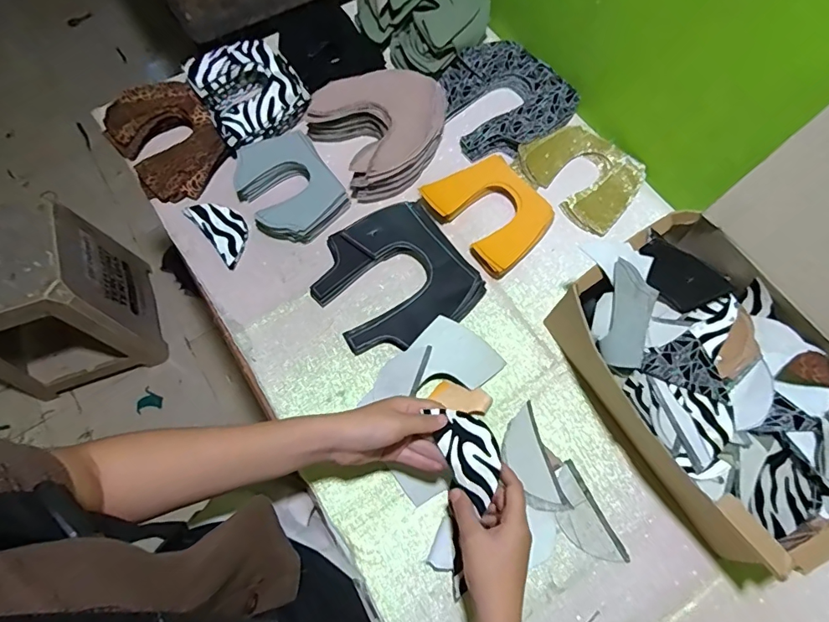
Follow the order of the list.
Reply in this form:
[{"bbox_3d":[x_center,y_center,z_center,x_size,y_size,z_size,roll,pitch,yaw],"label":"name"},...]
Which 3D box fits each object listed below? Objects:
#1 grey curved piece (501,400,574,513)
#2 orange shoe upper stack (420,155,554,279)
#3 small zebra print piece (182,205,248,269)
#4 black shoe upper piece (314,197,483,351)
[{"bbox_3d":[0.129,0.169,0.534,0.049,0.016,0.116,-15,69,-8],"label":"grey curved piece"},{"bbox_3d":[0.107,-0.137,0.651,0.127,0.018,0.157,-35,73,-14],"label":"orange shoe upper stack"},{"bbox_3d":[-0.261,-0.114,0.647,0.054,0.012,0.115,-39,75,-16],"label":"small zebra print piece"},{"bbox_3d":[-0.028,-0.044,0.613,0.187,0.025,0.178,-28,71,-12],"label":"black shoe upper piece"}]

